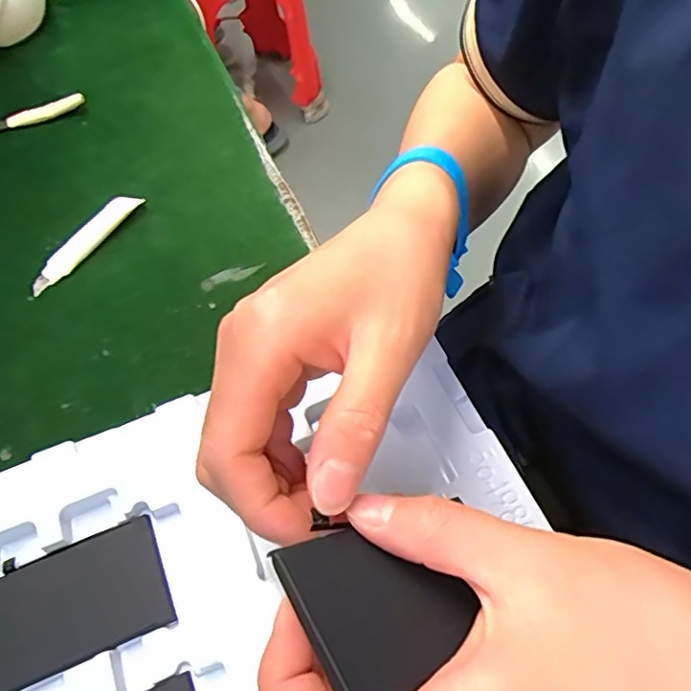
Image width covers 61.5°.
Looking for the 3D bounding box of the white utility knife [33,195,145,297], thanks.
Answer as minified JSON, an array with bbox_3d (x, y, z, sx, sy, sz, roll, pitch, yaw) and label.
[{"bbox_3d":[-0.174,-0.071,0.387,0.016,0.010,0.090,30,64,18],"label":"white utility knife"}]

